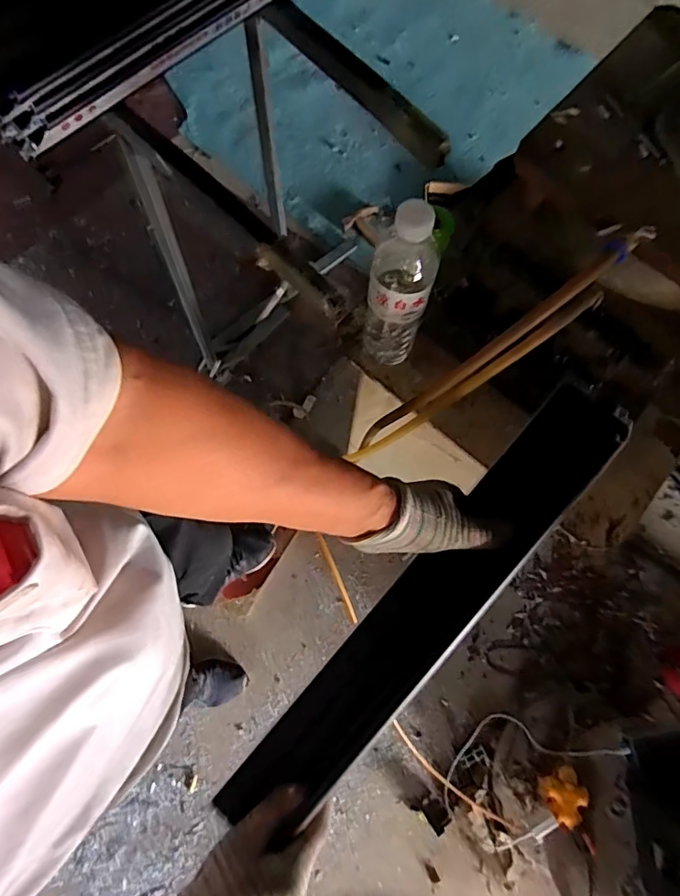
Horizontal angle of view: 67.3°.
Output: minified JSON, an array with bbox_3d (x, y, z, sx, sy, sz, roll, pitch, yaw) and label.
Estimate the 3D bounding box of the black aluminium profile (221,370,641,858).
[{"bbox_3d":[0.079,0.143,0.460,0.078,0.014,0.485,40,90,28],"label":"black aluminium profile"}]

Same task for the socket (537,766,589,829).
[{"bbox_3d":[0.401,0.620,0.911,0.075,0.046,0.070,0,75,-1],"label":"socket"}]

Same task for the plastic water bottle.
[{"bbox_3d":[0.057,-0.154,0.516,0.063,0.214,0.055,15,75,2],"label":"plastic water bottle"}]

